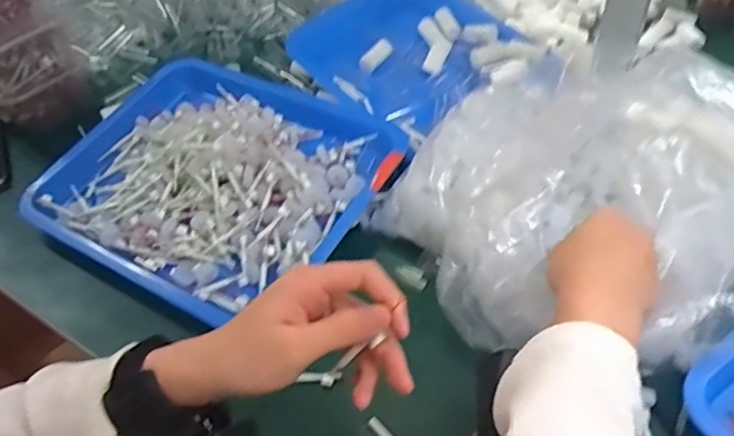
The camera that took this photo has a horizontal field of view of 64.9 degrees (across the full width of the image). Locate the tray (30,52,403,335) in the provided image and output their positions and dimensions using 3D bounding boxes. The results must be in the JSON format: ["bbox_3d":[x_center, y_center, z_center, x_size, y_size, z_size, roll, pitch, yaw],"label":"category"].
[{"bbox_3d":[-0.152,-0.052,0.578,0.322,0.067,0.271,21,52,24],"label":"tray"}]

